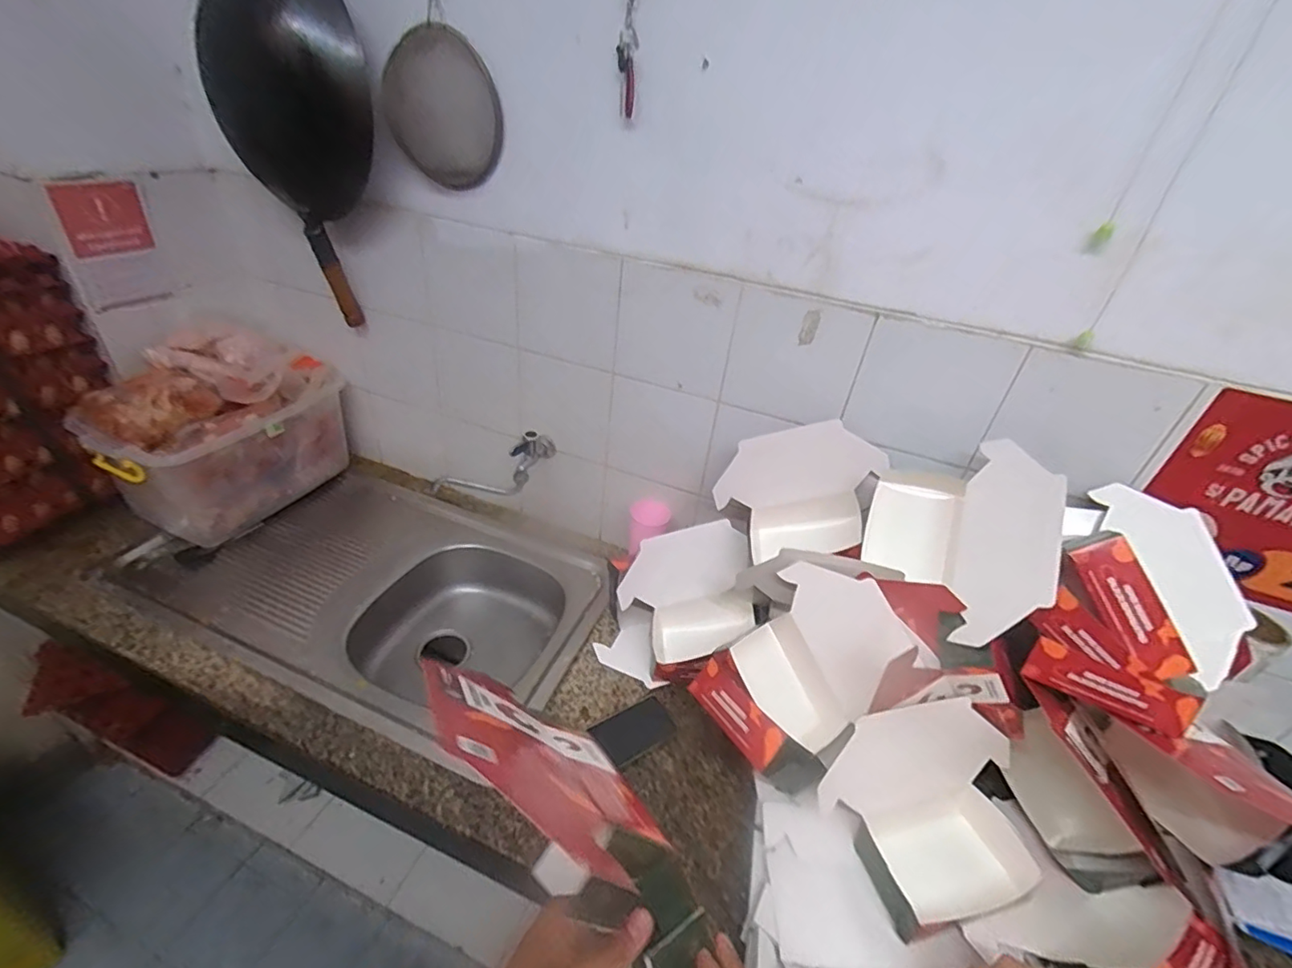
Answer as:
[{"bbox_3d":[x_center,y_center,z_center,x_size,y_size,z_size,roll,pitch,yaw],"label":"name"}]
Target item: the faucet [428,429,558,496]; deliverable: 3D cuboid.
[{"bbox_3d":[-0.320,-0.024,1.139,0.268,0.110,0.112,-20,30,18],"label":"faucet"}]

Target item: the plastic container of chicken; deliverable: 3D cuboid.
[{"bbox_3d":[-0.864,-0.105,1.126,0.247,0.339,0.384,18,36,14],"label":"plastic container of chicken"}]

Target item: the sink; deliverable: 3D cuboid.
[{"bbox_3d":[-0.531,0.244,1.117,0.853,0.181,0.489,18,36,14],"label":"sink"}]

